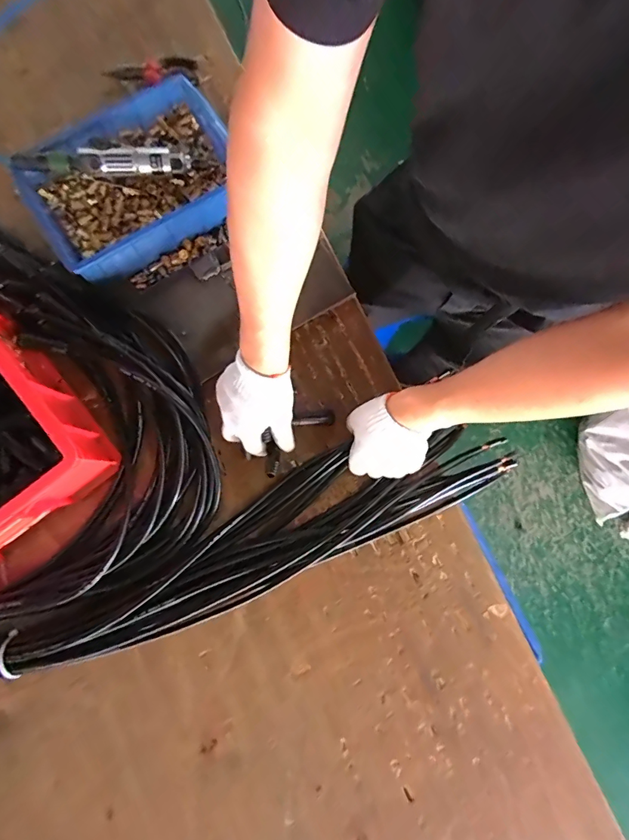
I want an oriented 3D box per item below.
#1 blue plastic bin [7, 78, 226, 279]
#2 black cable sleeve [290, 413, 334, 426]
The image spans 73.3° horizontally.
[{"bbox_3d":[-0.264,-0.350,0.638,0.304,0.071,0.205,-34,83,-6],"label":"blue plastic bin"},{"bbox_3d":[-0.002,0.000,0.622,0.067,0.016,0.016,-6,77,-28],"label":"black cable sleeve"}]

